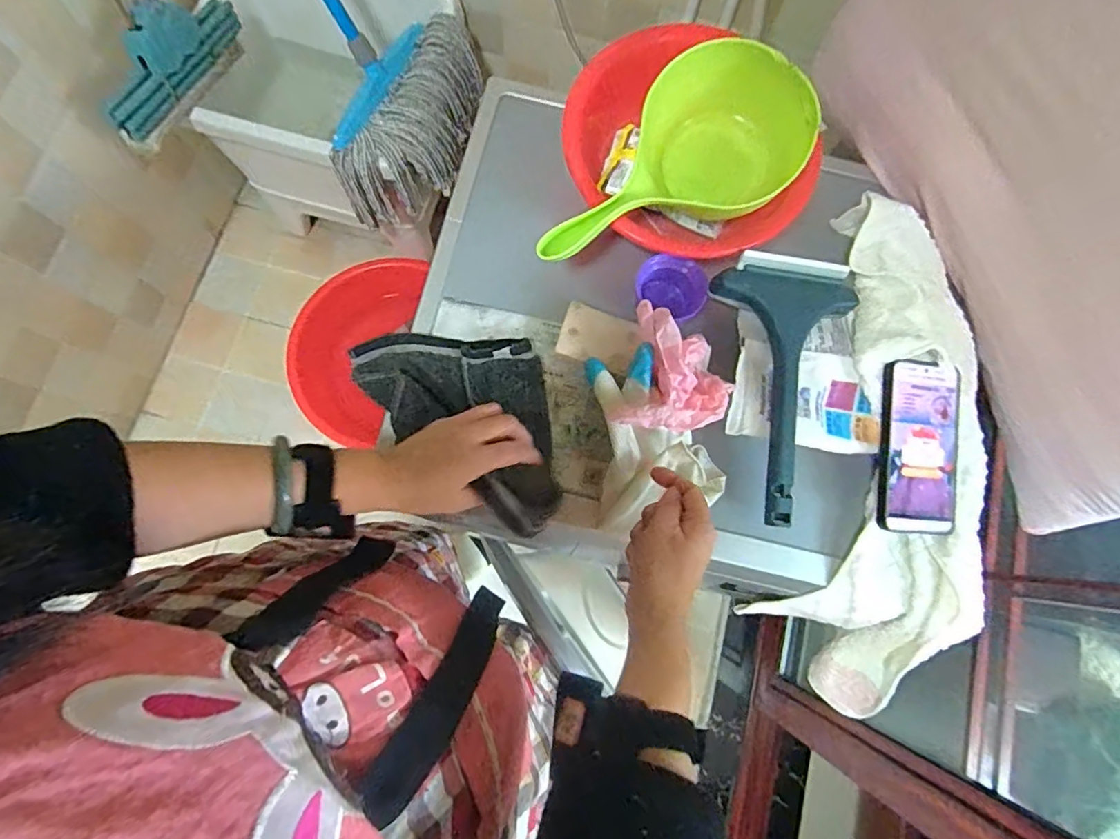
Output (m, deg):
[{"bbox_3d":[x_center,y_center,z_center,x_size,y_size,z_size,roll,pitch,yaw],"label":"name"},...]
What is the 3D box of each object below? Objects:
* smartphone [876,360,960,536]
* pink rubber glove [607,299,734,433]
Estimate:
[{"bbox_3d":[0.347,0.028,0.532,0.082,0.011,0.160,5,86,-10],"label":"smartphone"},{"bbox_3d":[0.111,-0.039,0.511,0.104,0.058,0.113,18,80,3],"label":"pink rubber glove"}]

